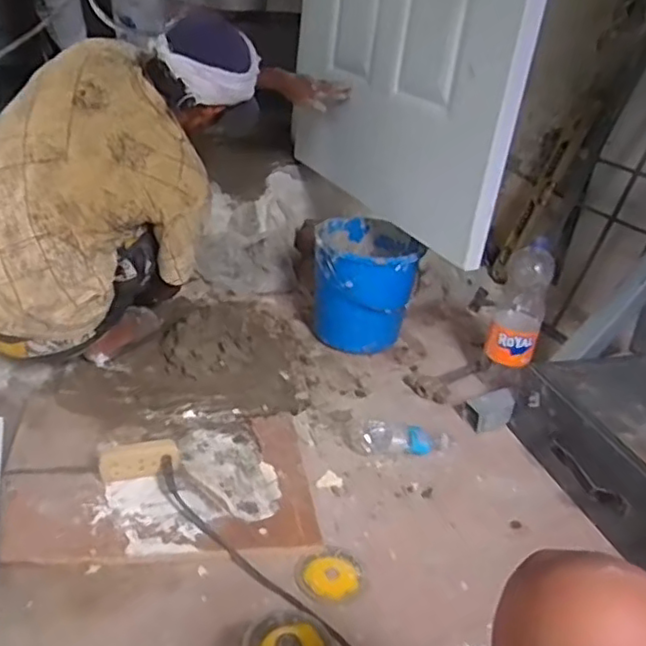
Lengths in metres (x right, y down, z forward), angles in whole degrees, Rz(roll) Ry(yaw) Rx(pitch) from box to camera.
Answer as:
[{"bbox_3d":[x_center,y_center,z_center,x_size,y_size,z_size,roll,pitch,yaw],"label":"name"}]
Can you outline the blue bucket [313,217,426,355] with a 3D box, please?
[{"bbox_3d":[0.091,-0.087,1.501,0.248,0.249,0.234,13,28,10],"label":"blue bucket"}]

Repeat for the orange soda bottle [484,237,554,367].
[{"bbox_3d":[0.426,-0.043,1.354,0.103,0.259,0.082,17,29,16],"label":"orange soda bottle"}]

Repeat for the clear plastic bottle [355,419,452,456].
[{"bbox_3d":[0.146,0.214,1.175,0.183,0.053,0.068,8,27,0],"label":"clear plastic bottle"}]

